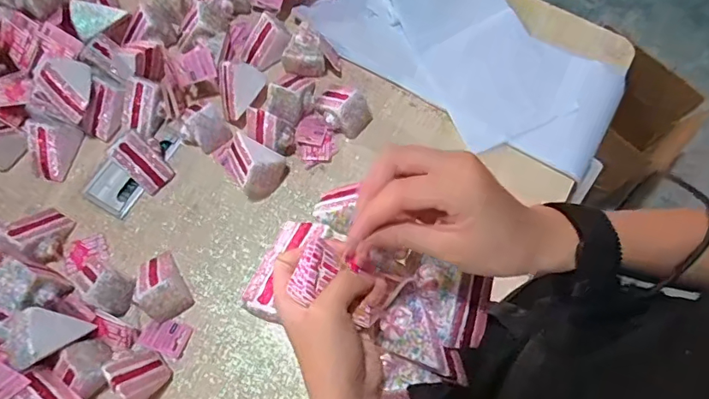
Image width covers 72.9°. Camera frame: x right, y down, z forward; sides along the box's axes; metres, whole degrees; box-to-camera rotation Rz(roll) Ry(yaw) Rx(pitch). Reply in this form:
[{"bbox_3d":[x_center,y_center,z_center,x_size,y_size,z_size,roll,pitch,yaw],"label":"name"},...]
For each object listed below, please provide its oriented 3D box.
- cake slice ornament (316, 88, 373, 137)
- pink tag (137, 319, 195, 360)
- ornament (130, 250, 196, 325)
[{"bbox_3d":[-0.019,-0.142,0.739,0.090,0.052,0.066,24,71,9],"label":"cake slice ornament"},{"bbox_3d":[-0.251,0.182,0.642,0.058,0.004,0.043,25,66,-8],"label":"pink tag"},{"bbox_3d":[-0.264,0.113,0.635,0.060,0.055,0.088,-30,72,-11],"label":"ornament"}]

